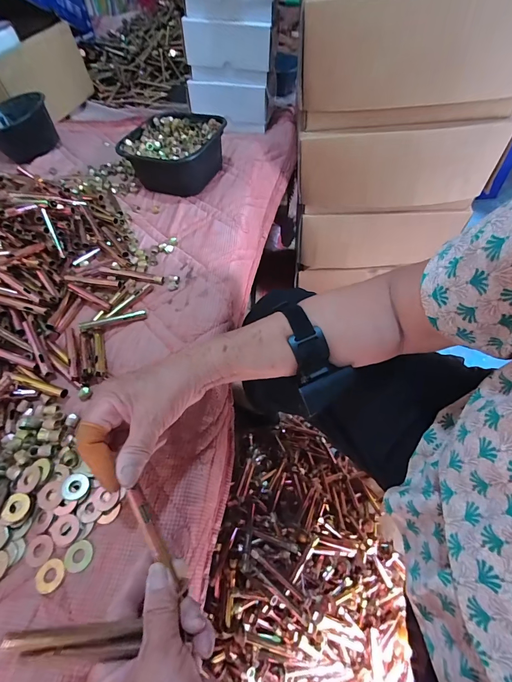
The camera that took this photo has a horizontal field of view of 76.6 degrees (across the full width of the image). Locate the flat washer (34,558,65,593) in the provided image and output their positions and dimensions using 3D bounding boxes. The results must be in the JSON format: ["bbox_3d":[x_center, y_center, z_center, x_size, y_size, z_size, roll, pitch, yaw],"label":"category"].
[{"bbox_3d":[-0.178,0.202,0.279,0.024,0.004,0.023,0,56,0],"label":"flat washer"}]

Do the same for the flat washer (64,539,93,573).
[{"bbox_3d":[-0.157,0.191,0.287,0.024,0.004,0.024,0,56,0],"label":"flat washer"}]

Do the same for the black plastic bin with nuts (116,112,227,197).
[{"bbox_3d":[-0.152,-0.357,0.622,0.181,0.081,0.171,2,56,2],"label":"black plastic bin with nuts"}]

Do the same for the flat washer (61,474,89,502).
[{"bbox_3d":[-0.175,0.140,0.312,0.025,0.004,0.024,8,56,6],"label":"flat washer"}]

